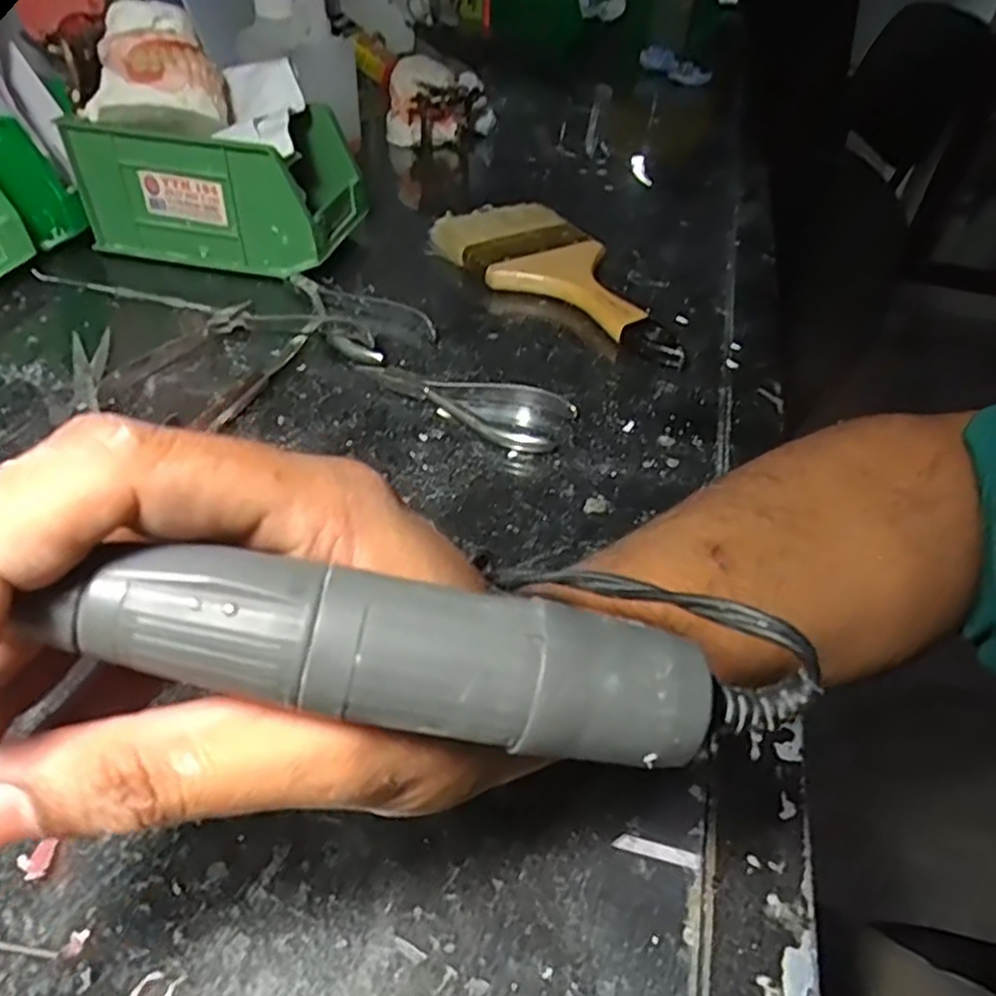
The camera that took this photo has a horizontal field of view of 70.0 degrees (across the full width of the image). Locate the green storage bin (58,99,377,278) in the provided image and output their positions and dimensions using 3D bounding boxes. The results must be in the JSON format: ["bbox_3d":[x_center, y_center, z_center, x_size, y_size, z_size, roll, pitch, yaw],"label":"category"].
[{"bbox_3d":[-0.191,-0.223,0.503,0.166,0.085,0.095,11,43,6],"label":"green storage bin"}]

